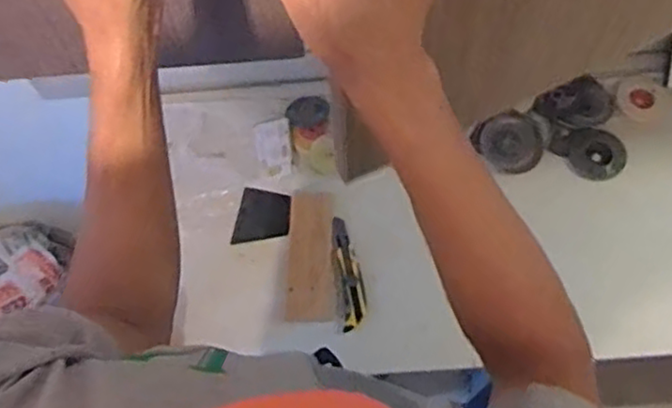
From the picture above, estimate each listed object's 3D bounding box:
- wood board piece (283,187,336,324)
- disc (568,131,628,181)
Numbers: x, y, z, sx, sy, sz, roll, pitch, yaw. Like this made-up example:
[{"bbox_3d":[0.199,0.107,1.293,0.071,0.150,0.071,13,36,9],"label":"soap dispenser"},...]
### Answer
[{"bbox_3d":[-0.043,0.089,1.192,0.080,0.012,0.227,0,67,2],"label":"wood board piece"},{"bbox_3d":[0.478,-0.087,1.262,0.092,0.008,0.093,-3,76,14],"label":"disc"}]

